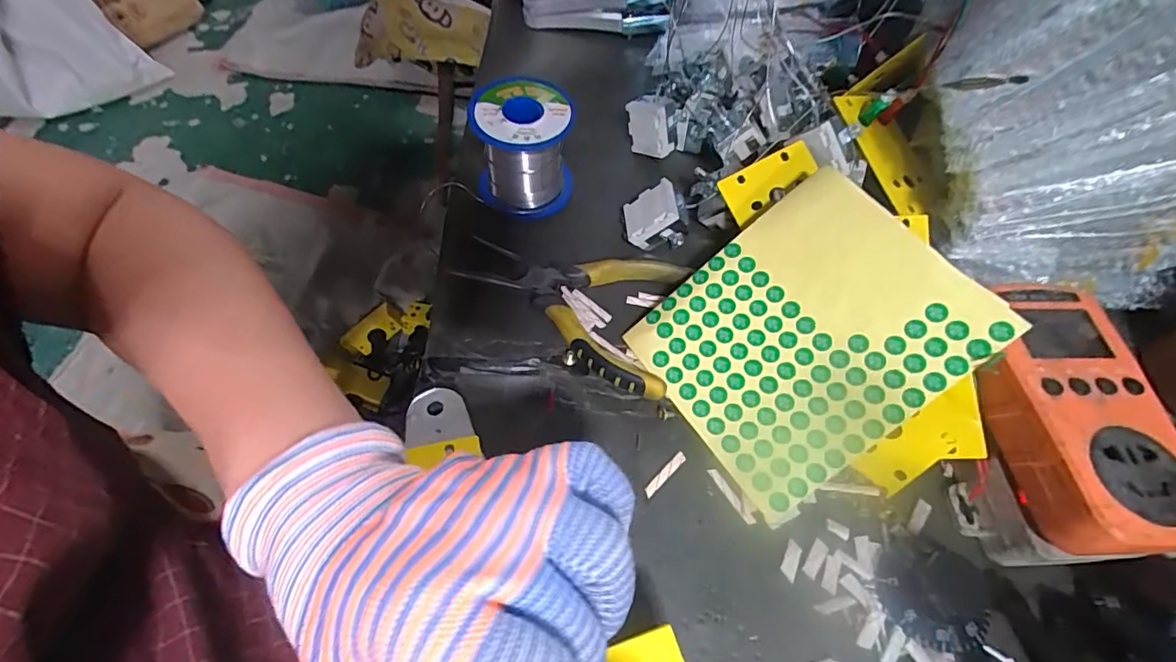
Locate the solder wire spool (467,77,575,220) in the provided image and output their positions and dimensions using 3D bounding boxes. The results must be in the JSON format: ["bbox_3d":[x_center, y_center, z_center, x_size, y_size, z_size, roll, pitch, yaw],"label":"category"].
[{"bbox_3d":[-0.044,-0.122,0.352,0.066,0.069,0.063,-3,61,-6],"label":"solder wire spool"}]

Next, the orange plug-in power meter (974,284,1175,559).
[{"bbox_3d":[0.228,0.038,0.248,0.069,0.034,0.128,0,61,-4],"label":"orange plug-in power meter"}]

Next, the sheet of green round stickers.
[{"bbox_3d":[0.114,0.002,0.278,0.153,0.010,0.132,-41,67,5],"label":"sheet of green round stickers"}]

